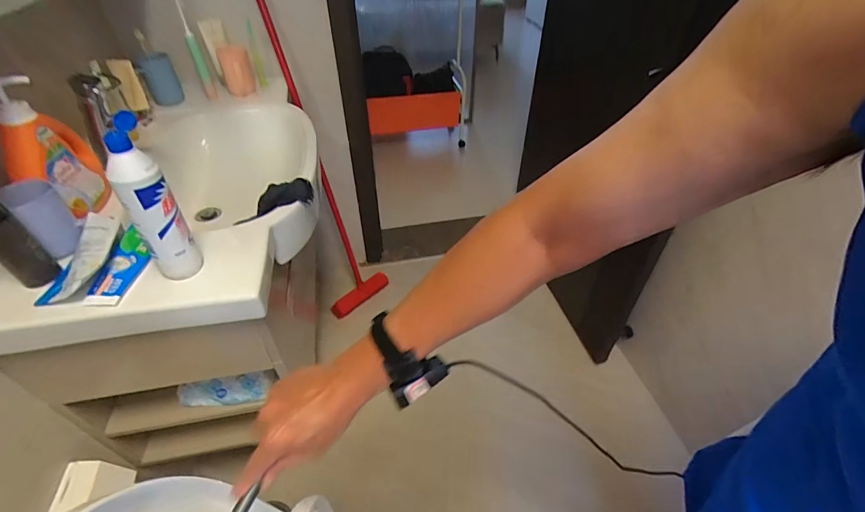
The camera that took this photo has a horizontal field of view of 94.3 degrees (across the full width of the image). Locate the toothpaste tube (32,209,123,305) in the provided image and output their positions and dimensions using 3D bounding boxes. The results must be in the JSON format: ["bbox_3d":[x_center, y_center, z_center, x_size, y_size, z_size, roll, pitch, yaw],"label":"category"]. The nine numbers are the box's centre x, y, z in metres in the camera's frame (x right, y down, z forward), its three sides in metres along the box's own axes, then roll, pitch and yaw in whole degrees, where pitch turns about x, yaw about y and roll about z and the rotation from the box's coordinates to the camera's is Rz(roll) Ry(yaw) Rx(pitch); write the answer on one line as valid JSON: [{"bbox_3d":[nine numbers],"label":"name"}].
[{"bbox_3d":[-0.532,0.003,0.611,0.063,0.028,0.153,7,63,8],"label":"toothpaste tube"}]

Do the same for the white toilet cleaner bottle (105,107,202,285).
[{"bbox_3d":[-0.392,-0.066,0.564,0.065,0.225,0.052,-34,52,-31],"label":"white toilet cleaner bottle"}]

